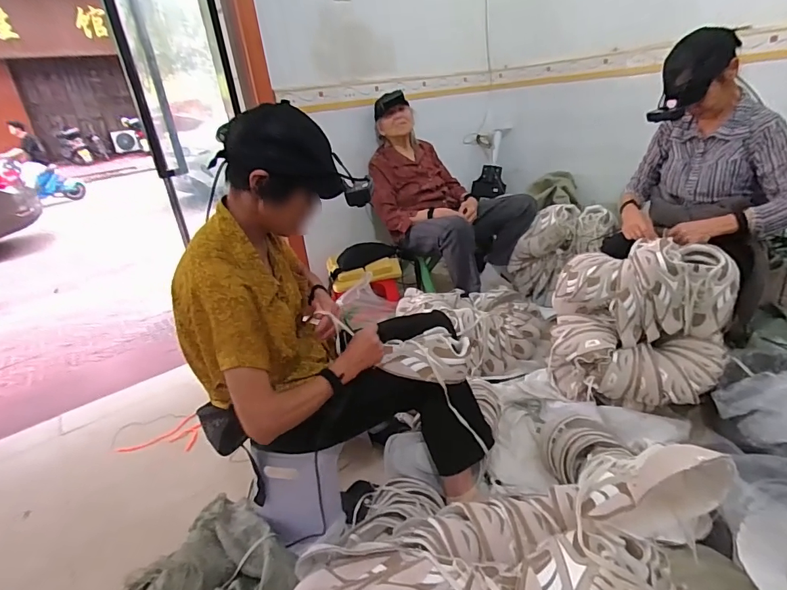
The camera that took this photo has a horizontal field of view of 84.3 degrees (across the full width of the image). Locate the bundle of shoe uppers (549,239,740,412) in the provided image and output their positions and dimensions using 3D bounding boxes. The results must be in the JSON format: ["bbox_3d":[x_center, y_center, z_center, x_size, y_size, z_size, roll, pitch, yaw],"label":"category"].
[{"bbox_3d":[0.671,0.083,1.187,0.444,0.399,0.254,5,27,24],"label":"bundle of shoe uppers"}]

